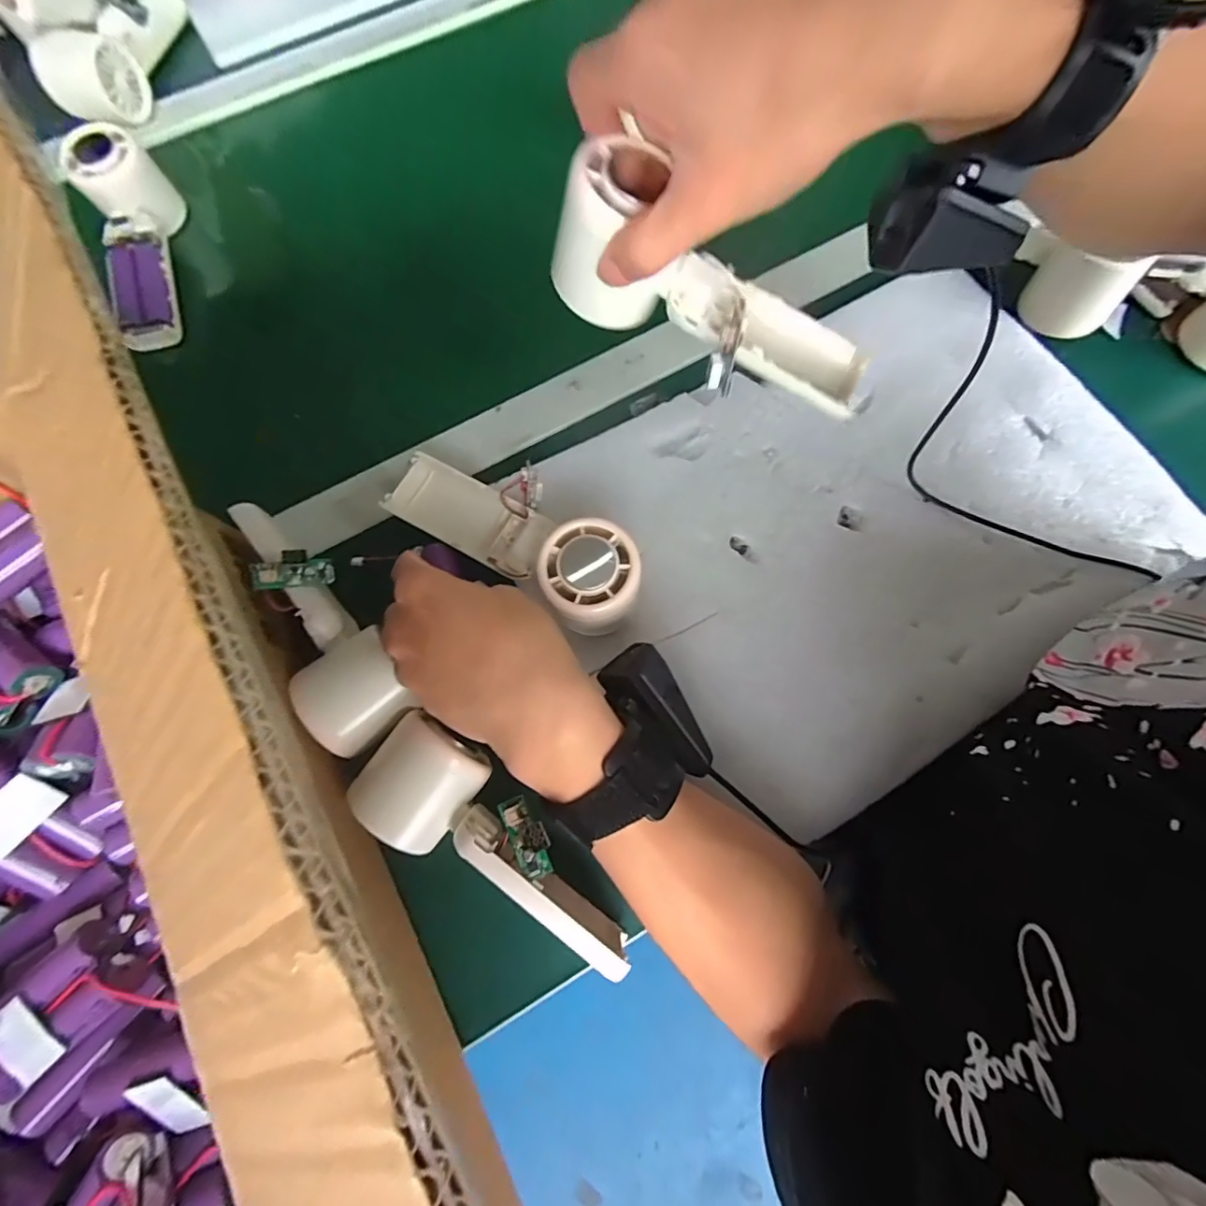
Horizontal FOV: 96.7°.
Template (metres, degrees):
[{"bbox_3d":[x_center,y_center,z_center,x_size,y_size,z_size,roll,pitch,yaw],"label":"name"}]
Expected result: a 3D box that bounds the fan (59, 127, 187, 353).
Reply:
[{"bbox_3d":[-0.361,-0.274,0.418,0.051,0.047,0.163,-13,88,-2],"label":"fan"}]

